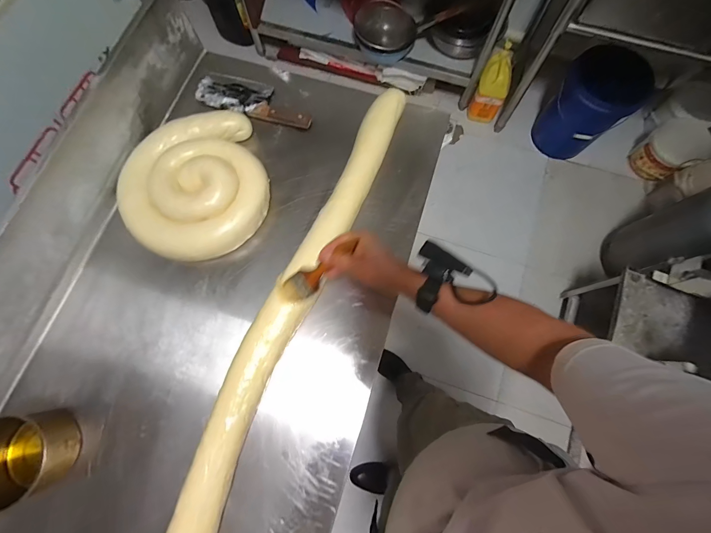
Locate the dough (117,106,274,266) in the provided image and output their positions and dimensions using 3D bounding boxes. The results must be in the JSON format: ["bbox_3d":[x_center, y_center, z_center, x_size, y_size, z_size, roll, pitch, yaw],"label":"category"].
[{"bbox_3d":[-0.316,-0.165,0.614,0.268,0.050,0.300,-20,76,-5],"label":"dough"}]

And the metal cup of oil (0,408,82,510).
[{"bbox_3d":[-0.522,0.293,0.486,0.120,0.070,0.119,0,75,0],"label":"metal cup of oil"}]

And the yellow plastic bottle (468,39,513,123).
[{"bbox_3d":[0.646,-0.849,1.480,0.141,0.325,0.091,8,48,2],"label":"yellow plastic bottle"}]

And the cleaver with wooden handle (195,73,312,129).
[{"bbox_3d":[-0.226,-0.370,0.701,0.277,0.021,0.093,16,76,4],"label":"cleaver with wooden handle"}]

